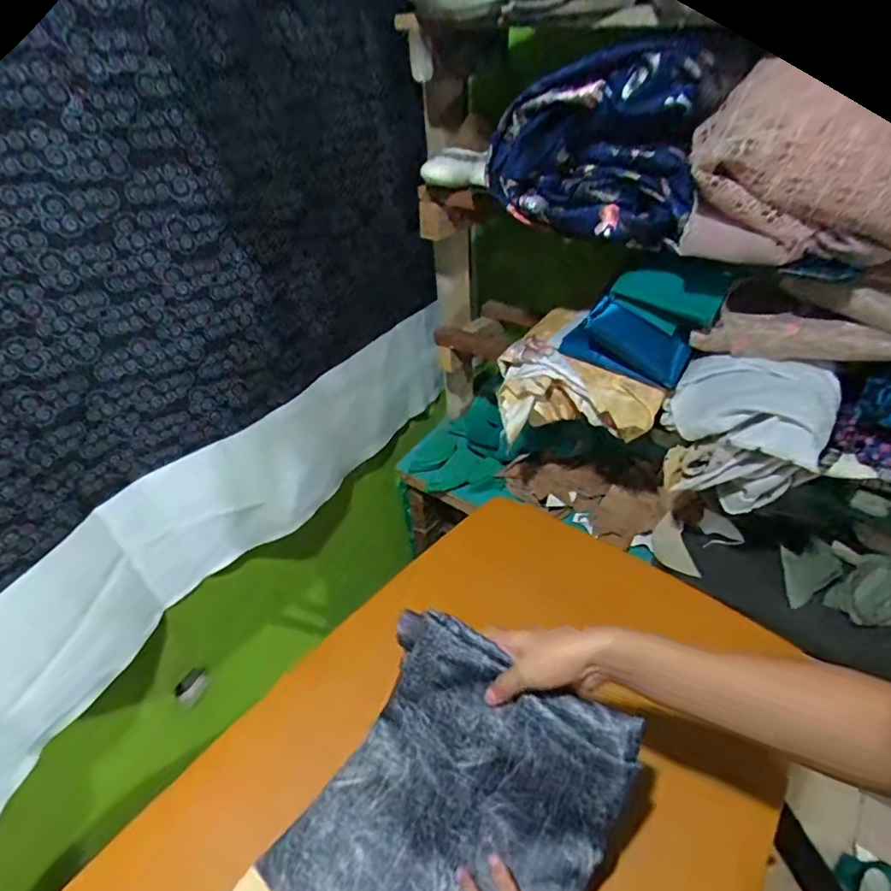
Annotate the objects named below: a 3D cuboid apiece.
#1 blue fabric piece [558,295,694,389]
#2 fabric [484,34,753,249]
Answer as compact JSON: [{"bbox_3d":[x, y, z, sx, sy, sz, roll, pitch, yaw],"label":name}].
[{"bbox_3d":[0.248,-0.142,0.725,0.170,0.081,0.044,23,46,28],"label":"blue fabric piece"},{"bbox_3d":[0.177,-0.351,0.618,0.237,0.175,0.107,24,46,29],"label":"fabric"}]

